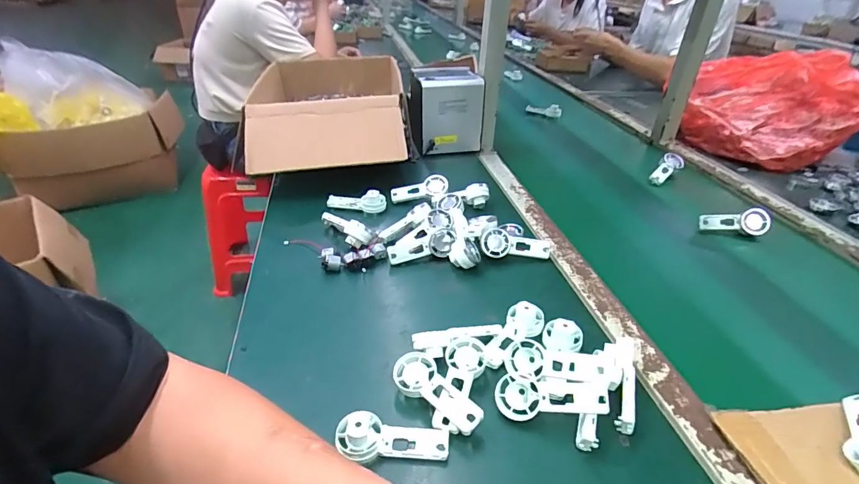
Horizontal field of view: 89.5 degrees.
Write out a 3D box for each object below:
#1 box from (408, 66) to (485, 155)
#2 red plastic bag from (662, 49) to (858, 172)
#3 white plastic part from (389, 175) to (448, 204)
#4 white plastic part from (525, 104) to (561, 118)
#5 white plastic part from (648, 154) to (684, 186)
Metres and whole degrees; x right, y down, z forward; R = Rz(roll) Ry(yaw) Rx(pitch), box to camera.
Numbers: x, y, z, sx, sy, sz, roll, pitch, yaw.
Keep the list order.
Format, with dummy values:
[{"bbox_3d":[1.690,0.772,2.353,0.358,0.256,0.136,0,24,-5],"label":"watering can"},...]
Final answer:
[{"bbox_3d":[0.031,-0.266,0.893,0.143,0.150,0.123,0,33,-4],"label":"box"},{"bbox_3d":[0.738,-0.304,0.960,0.246,0.193,0.286,-6,34,-14],"label":"red plastic bag"},{"bbox_3d":[-0.018,-0.088,0.711,0.094,0.034,0.010,-9,-8,5],"label":"white plastic part"},{"bbox_3d":[0.315,-0.366,1.195,0.098,0.030,0.028,17,35,21],"label":"white plastic part"},{"bbox_3d":[0.466,-0.144,0.857,0.097,0.015,0.038,-37,88,-21],"label":"white plastic part"}]

